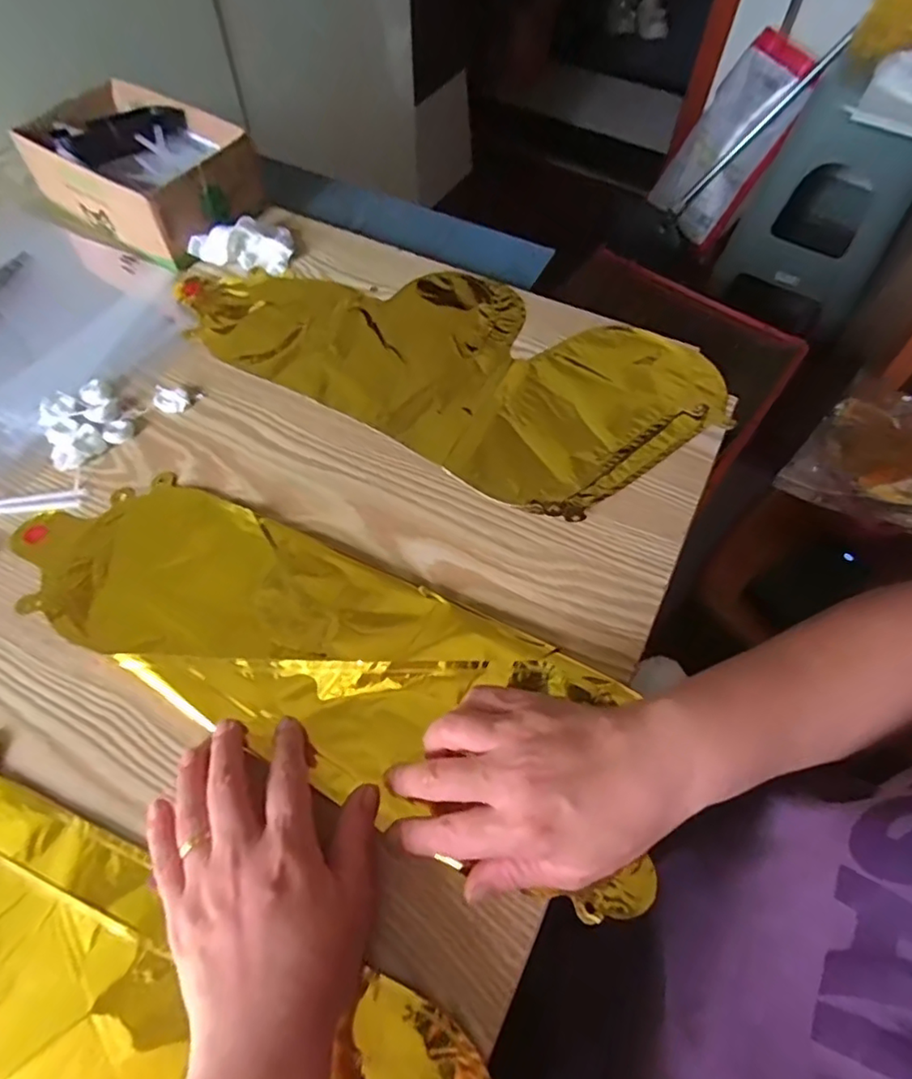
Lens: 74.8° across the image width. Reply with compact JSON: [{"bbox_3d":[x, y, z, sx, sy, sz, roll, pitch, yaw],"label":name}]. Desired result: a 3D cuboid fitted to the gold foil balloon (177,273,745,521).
[{"bbox_3d":[-0.018,-0.153,0.492,0.433,0.013,0.199,23,61,13],"label":"gold foil balloon"}]

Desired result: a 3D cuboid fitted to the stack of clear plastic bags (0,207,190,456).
[{"bbox_3d":[-0.377,-0.191,0.512,0.251,0.014,0.223,26,62,15],"label":"stack of clear plastic bags"}]

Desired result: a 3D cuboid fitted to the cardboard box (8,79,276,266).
[{"bbox_3d":[-0.294,-0.348,0.566,0.201,0.073,0.139,30,63,16],"label":"cardboard box"}]

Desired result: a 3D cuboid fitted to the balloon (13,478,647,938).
[{"bbox_3d":[-0.086,0.067,0.368,0.426,0.014,0.133,20,60,11],"label":"balloon"}]

